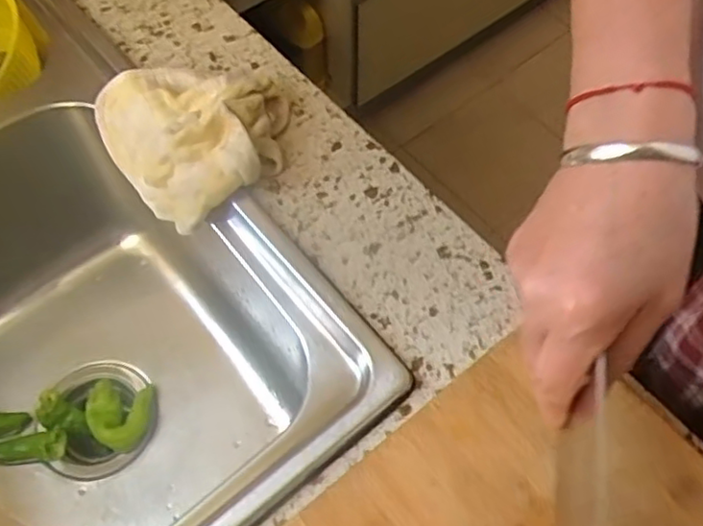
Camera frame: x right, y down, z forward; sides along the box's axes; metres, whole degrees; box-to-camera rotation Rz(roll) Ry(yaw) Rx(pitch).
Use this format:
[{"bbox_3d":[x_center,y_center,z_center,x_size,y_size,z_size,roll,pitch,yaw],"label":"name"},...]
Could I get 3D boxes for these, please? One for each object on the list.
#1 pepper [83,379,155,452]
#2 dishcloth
[{"bbox_3d":[-0.224,0.143,0.622,0.066,0.025,0.064,-1,60,1],"label":"pepper"},{"bbox_3d":[-0.123,-0.107,0.530,0.139,0.076,0.155,-28,63,-14],"label":"dishcloth"}]

